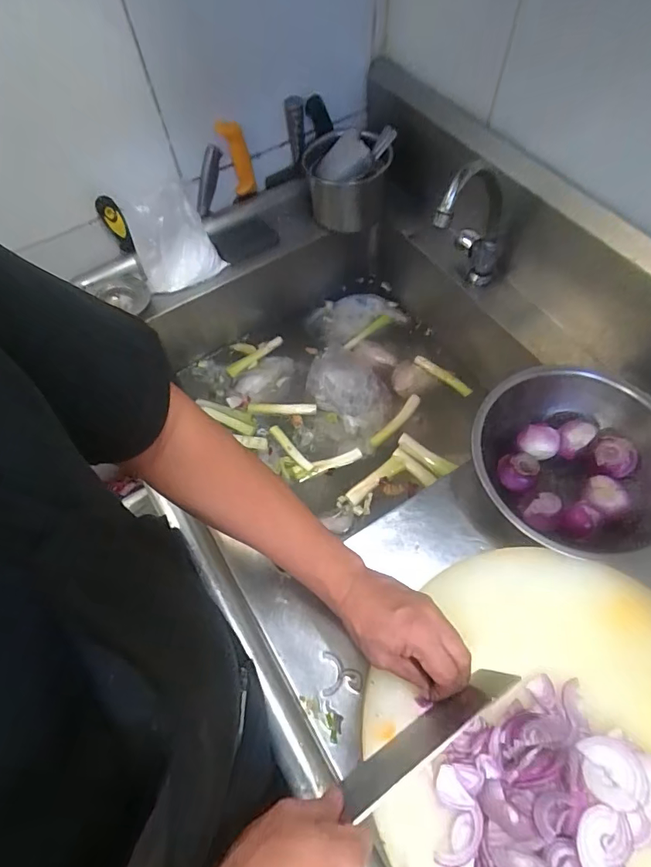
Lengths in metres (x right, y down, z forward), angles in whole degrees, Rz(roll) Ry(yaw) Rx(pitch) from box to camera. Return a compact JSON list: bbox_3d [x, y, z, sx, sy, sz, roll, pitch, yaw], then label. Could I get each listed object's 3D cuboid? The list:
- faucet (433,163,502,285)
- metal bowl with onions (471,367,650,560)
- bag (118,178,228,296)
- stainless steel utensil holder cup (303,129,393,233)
[{"bbox_3d":[0.206,-0.299,0.662,0.073,0.276,0.091,39,105,20],"label":"faucet"},{"bbox_3d":[0.315,0.039,0.586,0.224,0.092,0.218,-1,62,2],"label":"metal bowl with onions"},{"bbox_3d":[-0.251,-0.317,0.746,0.123,0.130,0.092,-29,65,-12],"label":"bag"},{"bbox_3d":[0.037,-0.438,0.803,0.136,0.118,0.120,8,63,7],"label":"stainless steel utensil holder cup"}]

